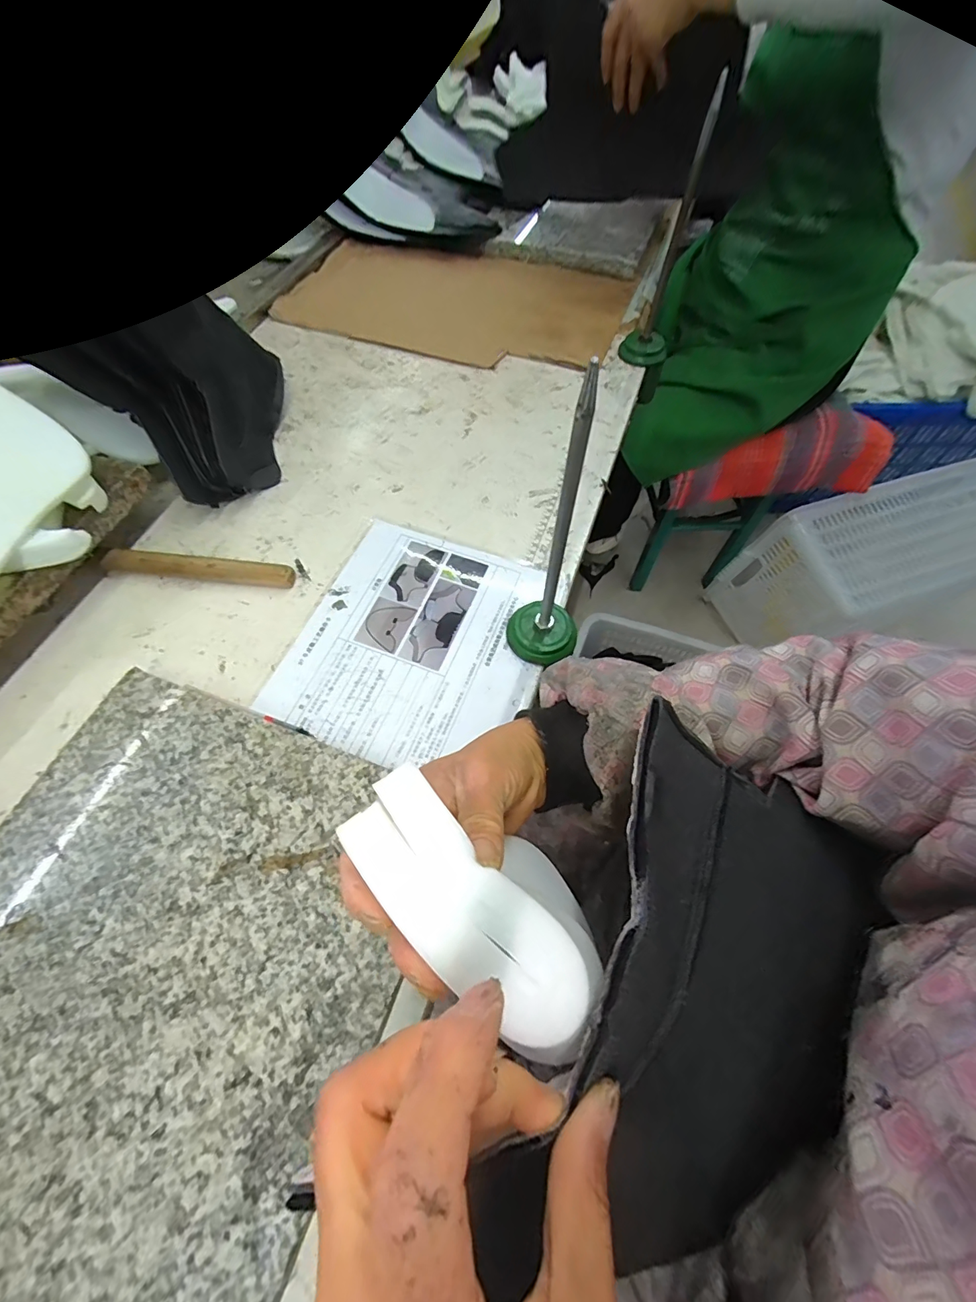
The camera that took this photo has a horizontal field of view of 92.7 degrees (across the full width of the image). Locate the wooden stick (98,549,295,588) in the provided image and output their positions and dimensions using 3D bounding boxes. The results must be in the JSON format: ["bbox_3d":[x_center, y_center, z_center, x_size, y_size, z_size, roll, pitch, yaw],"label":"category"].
[{"bbox_3d":[-0.272,-0.078,0.441,0.173,0.016,0.021,3,61,2],"label":"wooden stick"}]

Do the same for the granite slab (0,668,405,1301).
[{"bbox_3d":[-0.222,0.221,0.272,0.289,0.021,0.385,18,63,10],"label":"granite slab"}]

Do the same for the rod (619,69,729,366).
[{"bbox_3d":[0.206,-0.452,0.526,0.058,0.225,0.054,9,63,5],"label":"rod"}]

